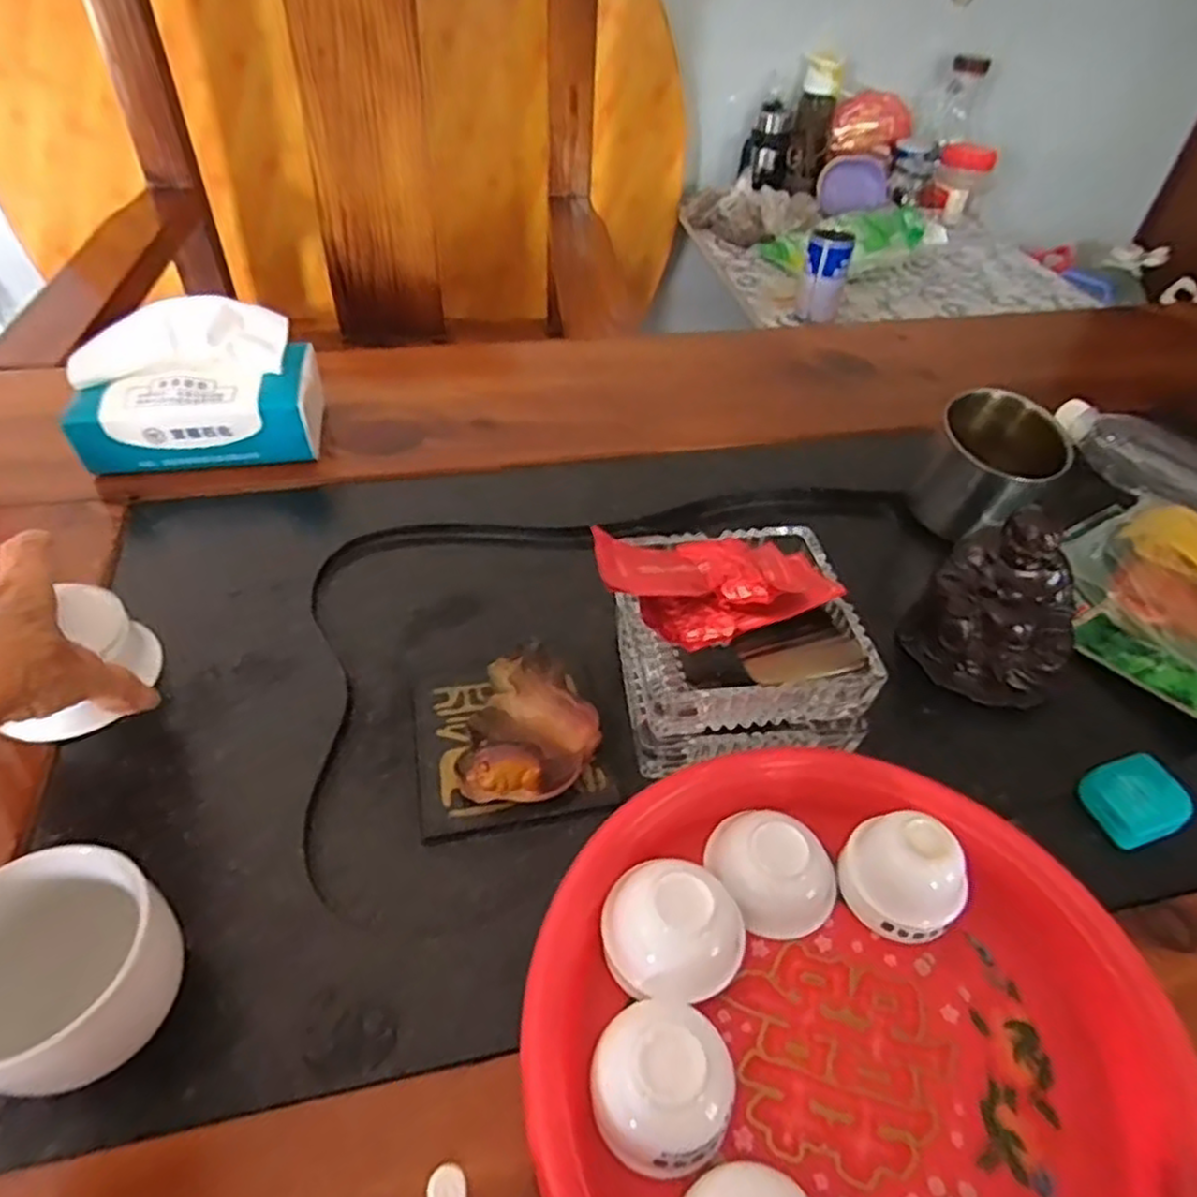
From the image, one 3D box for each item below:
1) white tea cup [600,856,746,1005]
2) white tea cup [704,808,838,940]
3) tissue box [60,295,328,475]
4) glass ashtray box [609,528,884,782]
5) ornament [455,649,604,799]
[{"bbox_3d":[0.033,0.145,0.325,0.062,0.038,0.058,1,46,-1],"label":"white tea cup"},{"bbox_3d":[0.084,0.125,0.355,0.053,0.028,0.055,2,46,-2],"label":"white tea cup"},{"bbox_3d":[-0.292,-0.145,0.555,0.164,0.111,0.085,-7,46,-9],"label":"tissue box"},{"bbox_3d":[0.075,0.023,0.425,0.126,0.058,0.134,-7,46,-9],"label":"glass ashtray box"},{"bbox_3d":[-0.037,0.067,0.395,0.075,0.048,0.068,0,46,-2],"label":"ornament"}]

